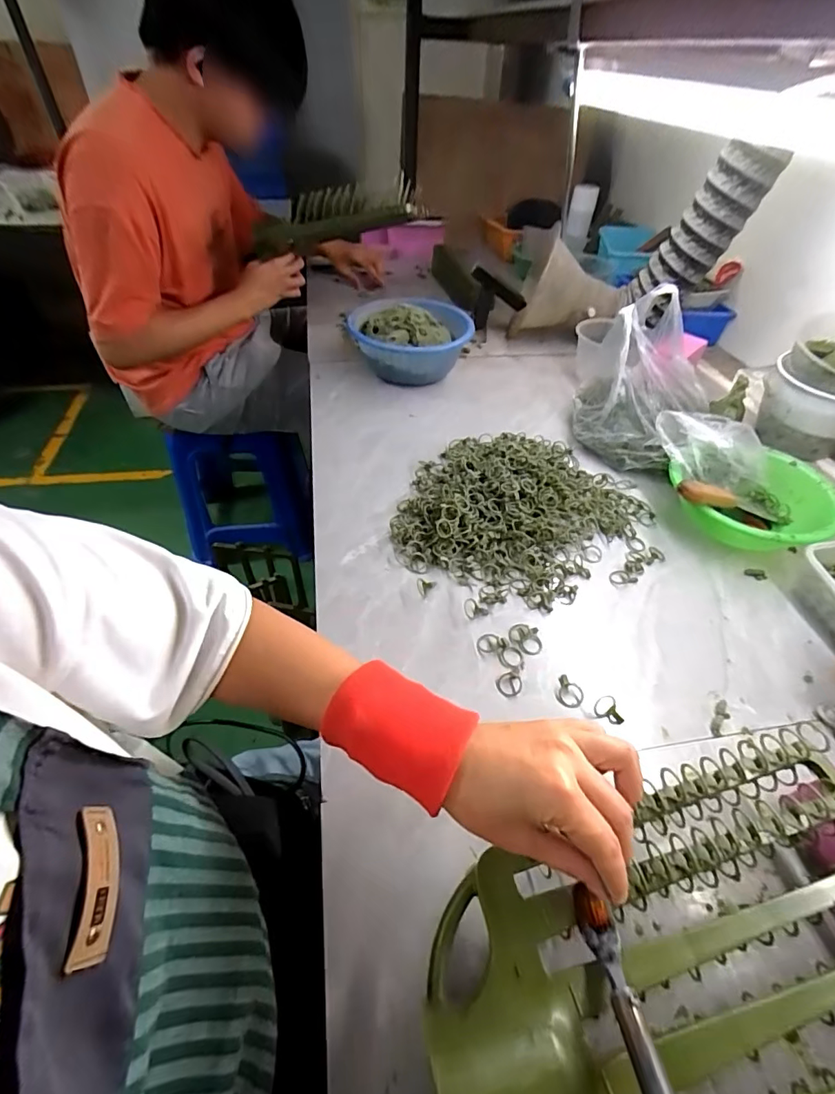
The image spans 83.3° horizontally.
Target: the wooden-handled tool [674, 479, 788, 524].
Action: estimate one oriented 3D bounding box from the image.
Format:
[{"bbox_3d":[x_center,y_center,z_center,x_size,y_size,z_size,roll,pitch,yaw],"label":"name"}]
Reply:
[{"bbox_3d":[0.414,-0.056,0.618,0.211,0.023,0.032,8,41,-31],"label":"wooden-handled tool"}]

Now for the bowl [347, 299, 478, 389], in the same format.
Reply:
[{"bbox_3d":[-0.014,-0.386,0.897,0.211,0.105,0.211,2,46,-3],"label":"bowl"}]

